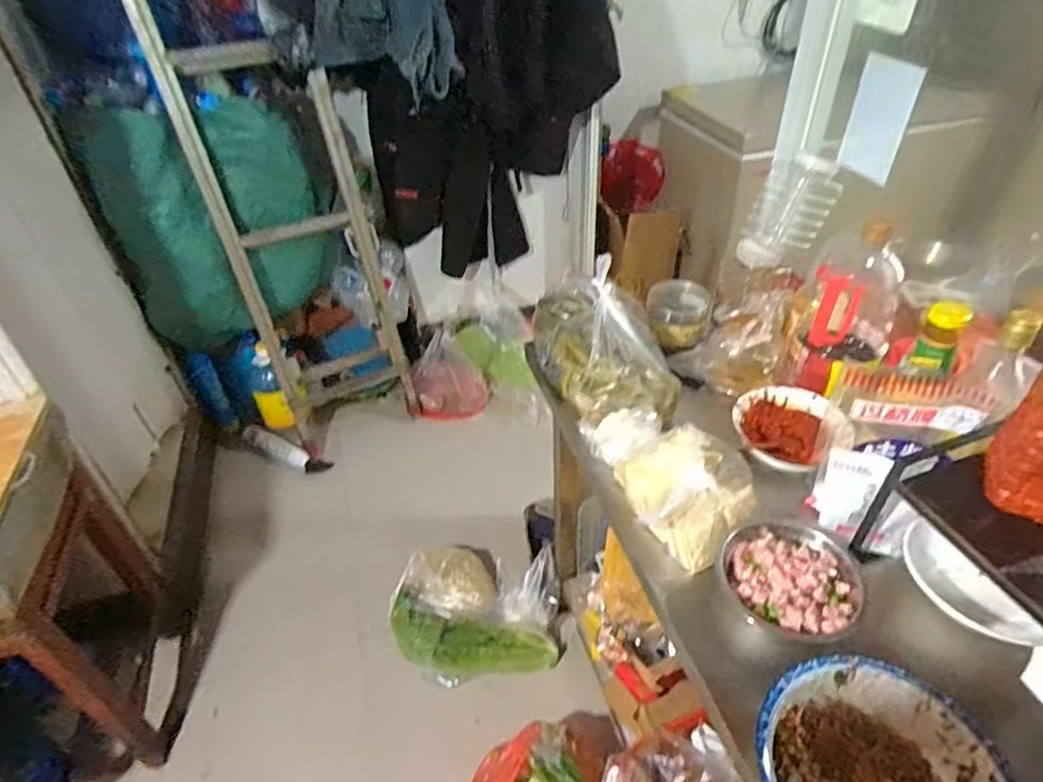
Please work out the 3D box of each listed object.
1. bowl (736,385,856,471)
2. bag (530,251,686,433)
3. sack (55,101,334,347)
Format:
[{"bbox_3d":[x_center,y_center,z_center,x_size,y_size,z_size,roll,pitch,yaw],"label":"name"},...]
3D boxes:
[{"bbox_3d":[0.369,0.044,0.858,0.142,0.046,0.137,-2,40,2],"label":"bowl"},{"bbox_3d":[0.125,-0.081,0.945,0.185,0.136,0.271,-9,40,-6],"label":"bag"},{"bbox_3d":[-0.812,-0.432,1.746,0.555,0.694,0.337,-27,45,-25],"label":"sack"}]

